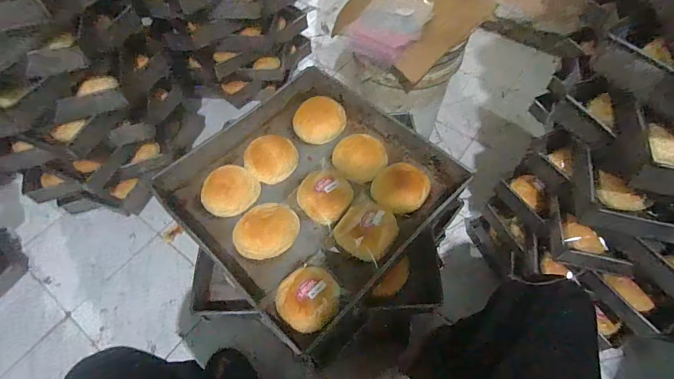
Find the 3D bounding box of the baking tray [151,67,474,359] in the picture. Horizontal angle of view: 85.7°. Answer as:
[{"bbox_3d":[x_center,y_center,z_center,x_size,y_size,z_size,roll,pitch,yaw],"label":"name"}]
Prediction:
[{"bbox_3d":[-0.044,-0.008,0.676,0.425,0.071,0.430,-40,65,-21],"label":"baking tray"}]

